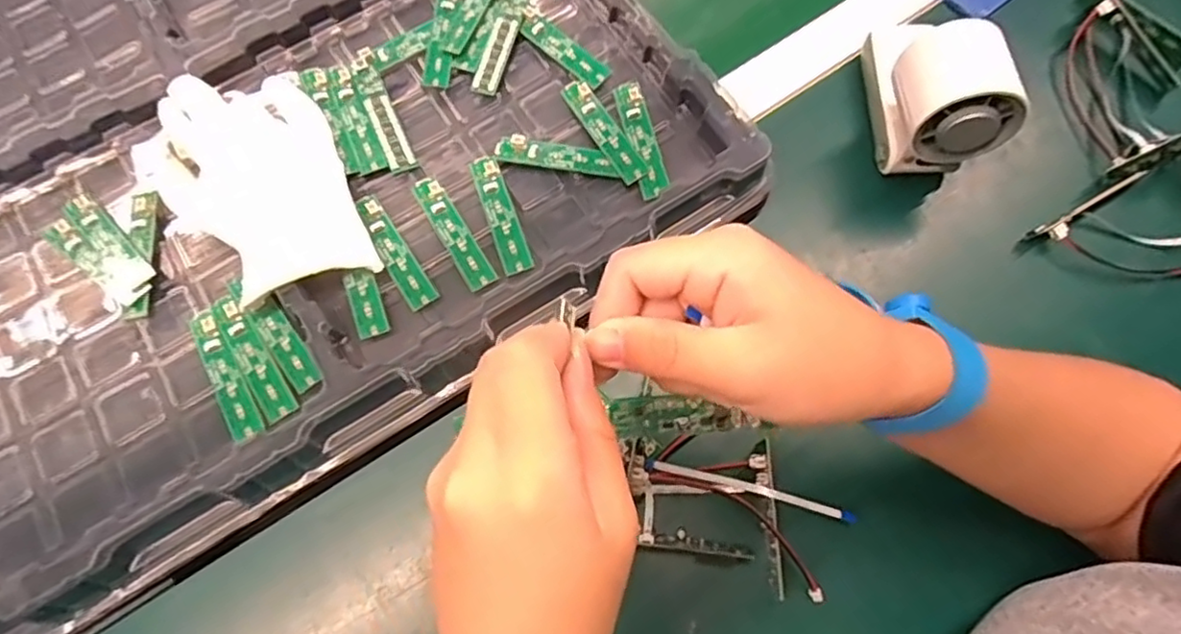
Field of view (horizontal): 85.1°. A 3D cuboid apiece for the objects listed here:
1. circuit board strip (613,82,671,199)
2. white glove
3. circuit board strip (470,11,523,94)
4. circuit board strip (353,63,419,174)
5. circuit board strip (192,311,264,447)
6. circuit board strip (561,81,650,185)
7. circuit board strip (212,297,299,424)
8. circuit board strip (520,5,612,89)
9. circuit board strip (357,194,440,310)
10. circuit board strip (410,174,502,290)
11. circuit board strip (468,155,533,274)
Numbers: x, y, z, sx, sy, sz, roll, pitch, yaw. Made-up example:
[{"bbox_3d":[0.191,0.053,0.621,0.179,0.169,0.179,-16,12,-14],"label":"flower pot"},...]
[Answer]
[{"bbox_3d":[0.031,-0.115,0.406,0.018,0.004,0.084,-14,71,-3],"label":"circuit board strip"},{"bbox_3d":[-0.206,-0.076,0.388,0.112,0.031,0.149,-25,72,-6],"label":"white glove"},{"bbox_3d":[-0.062,-0.180,0.433,0.018,0.004,0.063,17,80,4],"label":"circuit board strip"},{"bbox_3d":[-0.135,-0.130,0.419,0.017,0.004,0.080,-22,78,-14],"label":"circuit board strip"},{"bbox_3d":[-0.208,0.033,0.366,0.018,0.004,0.081,-30,76,-10],"label":"circuit board strip"},{"bbox_3d":[0.009,-0.119,0.409,0.018,0.007,0.080,-31,73,-8],"label":"circuit board strip"},{"bbox_3d":[-0.194,0.023,0.368,0.019,0.005,0.083,-33,73,-9],"label":"circuit board strip"},{"bbox_3d":[-0.019,-0.181,0.431,0.075,0.004,0.019,42,91,10],"label":"circuit board strip"},{"bbox_3d":[-0.119,-0.040,0.390,0.018,0.007,0.081,-30,76,-17],"label":"circuit board strip"},{"bbox_3d":[-0.083,-0.052,0.392,0.018,0.005,0.083,-31,73,-8],"label":"circuit board strip"},{"bbox_3d":[-0.055,-0.064,0.395,0.018,0.004,0.081,-20,71,-5],"label":"circuit board strip"}]

